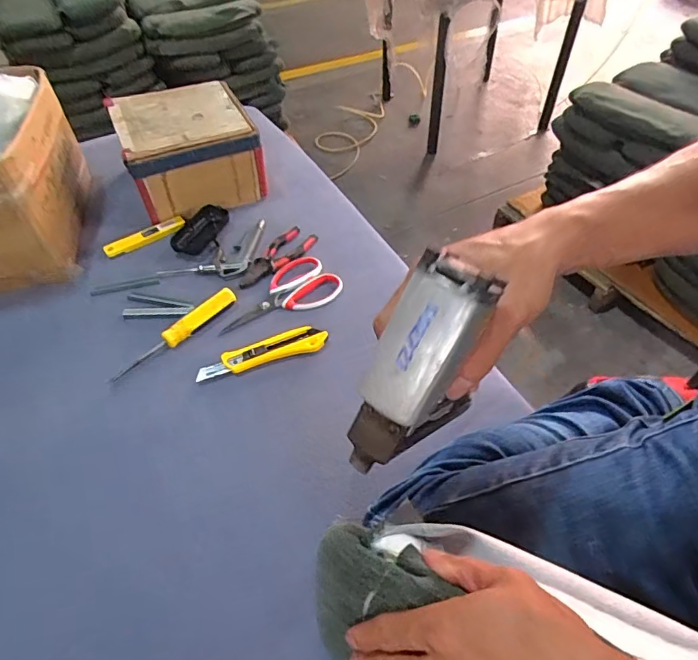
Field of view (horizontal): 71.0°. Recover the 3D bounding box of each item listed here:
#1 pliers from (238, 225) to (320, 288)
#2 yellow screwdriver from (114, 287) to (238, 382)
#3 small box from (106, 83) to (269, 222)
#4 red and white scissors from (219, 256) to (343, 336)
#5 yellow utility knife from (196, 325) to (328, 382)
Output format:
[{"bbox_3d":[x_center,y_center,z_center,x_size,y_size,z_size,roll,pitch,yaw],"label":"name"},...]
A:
[{"bbox_3d":[-0.112,-0.112,0.759,0.051,0.008,0.152,27,54,20],"label":"pliers"},{"bbox_3d":[-0.232,0.000,0.654,0.026,0.022,0.188,34,57,25],"label":"yellow screwdriver"},{"bbox_3d":[-0.276,-0.313,0.853,0.209,0.129,0.210,-19,52,-16],"label":"small box"},{"bbox_3d":[-0.102,-0.050,0.708,0.183,0.007,0.093,-30,56,-24],"label":"red and white scissors"},{"bbox_3d":[-0.114,0.026,0.640,0.167,0.019,0.037,-13,51,-12],"label":"yellow utility knife"}]

